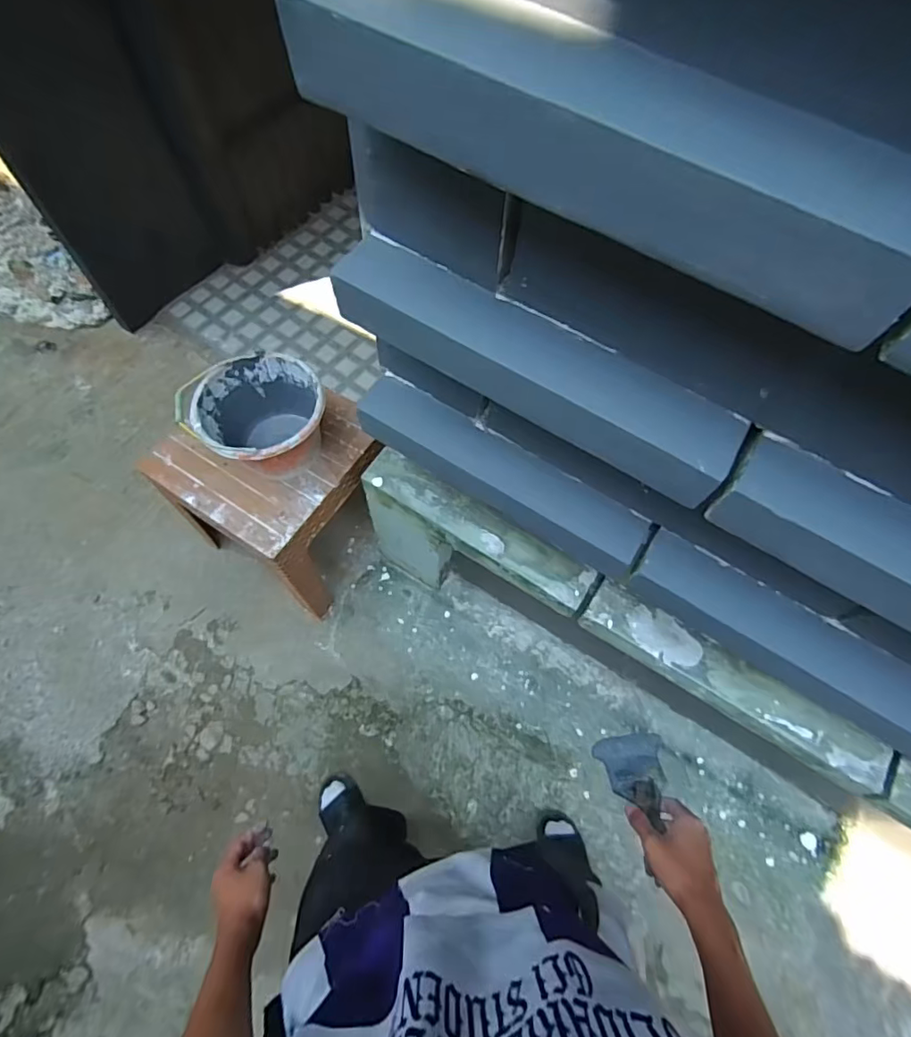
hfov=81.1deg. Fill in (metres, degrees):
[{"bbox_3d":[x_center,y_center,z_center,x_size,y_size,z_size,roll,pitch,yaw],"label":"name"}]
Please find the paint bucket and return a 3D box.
[{"bbox_3d":[-0.445,-0.218,1.253,0.298,0.198,0.279,1,66,-3],"label":"paint bucket"}]

